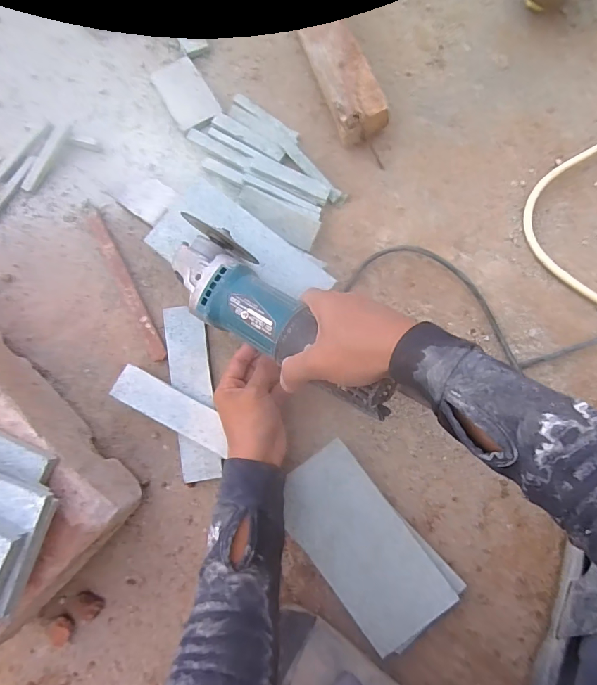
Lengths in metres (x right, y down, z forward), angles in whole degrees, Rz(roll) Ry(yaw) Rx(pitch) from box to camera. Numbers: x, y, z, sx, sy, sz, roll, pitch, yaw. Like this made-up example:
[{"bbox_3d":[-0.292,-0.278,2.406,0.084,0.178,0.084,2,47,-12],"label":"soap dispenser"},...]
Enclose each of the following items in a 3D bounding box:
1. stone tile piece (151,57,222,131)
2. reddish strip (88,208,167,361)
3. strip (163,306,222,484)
[{"bbox_3d":[-0.148,-0.323,0.544,0.056,0.015,0.109,-29,81,-1],"label":"stone tile piece"},{"bbox_3d":[-0.210,-0.073,0.510,0.019,0.010,0.212,-28,81,-1],"label":"reddish strip"},{"bbox_3d":[-0.122,0.056,0.484,0.045,0.017,0.198,-10,81,2],"label":"strip"}]

